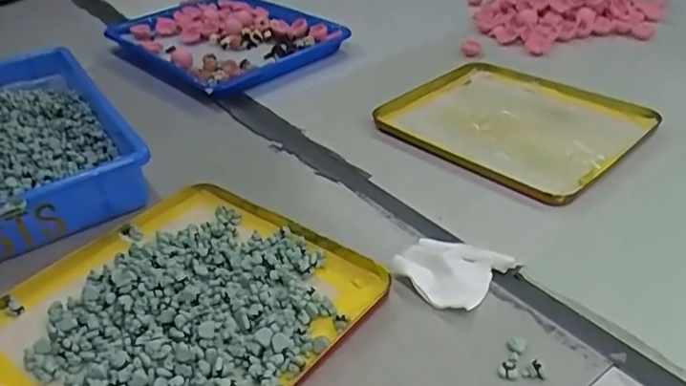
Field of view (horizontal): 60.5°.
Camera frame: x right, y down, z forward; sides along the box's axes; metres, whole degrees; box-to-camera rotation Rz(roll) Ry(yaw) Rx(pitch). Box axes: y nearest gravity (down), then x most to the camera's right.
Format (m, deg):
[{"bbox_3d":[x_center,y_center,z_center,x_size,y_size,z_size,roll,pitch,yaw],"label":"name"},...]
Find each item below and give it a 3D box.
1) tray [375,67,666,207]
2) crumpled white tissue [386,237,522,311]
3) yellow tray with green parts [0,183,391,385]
[{"bbox_3d":[0.180,-0.078,0.630,0.214,0.016,0.240,-31,42,-31],"label":"tray"},{"bbox_3d":[0.083,0.054,0.457,0.075,0.017,0.070,23,44,35],"label":"crumpled white tissue"},{"bbox_3d":[-0.128,0.084,0.450,0.251,0.021,0.244,22,44,34],"label":"yellow tray with green parts"}]

